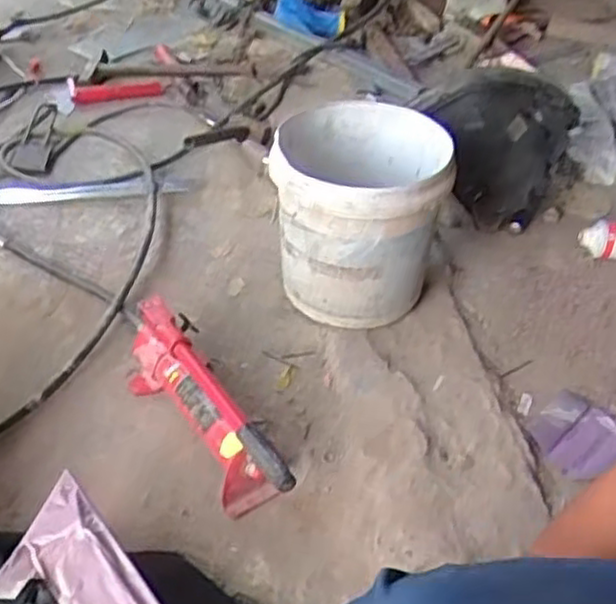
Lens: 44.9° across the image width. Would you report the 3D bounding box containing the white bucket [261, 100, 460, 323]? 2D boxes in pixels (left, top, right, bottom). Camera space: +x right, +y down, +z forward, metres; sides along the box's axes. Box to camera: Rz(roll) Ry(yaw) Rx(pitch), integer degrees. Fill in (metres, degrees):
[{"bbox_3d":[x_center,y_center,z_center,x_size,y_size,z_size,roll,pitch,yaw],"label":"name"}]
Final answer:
[{"bbox_3d":[0.074,-0.123,1.134,0.239,0.292,0.240,2,43,-2],"label":"white bucket"}]

